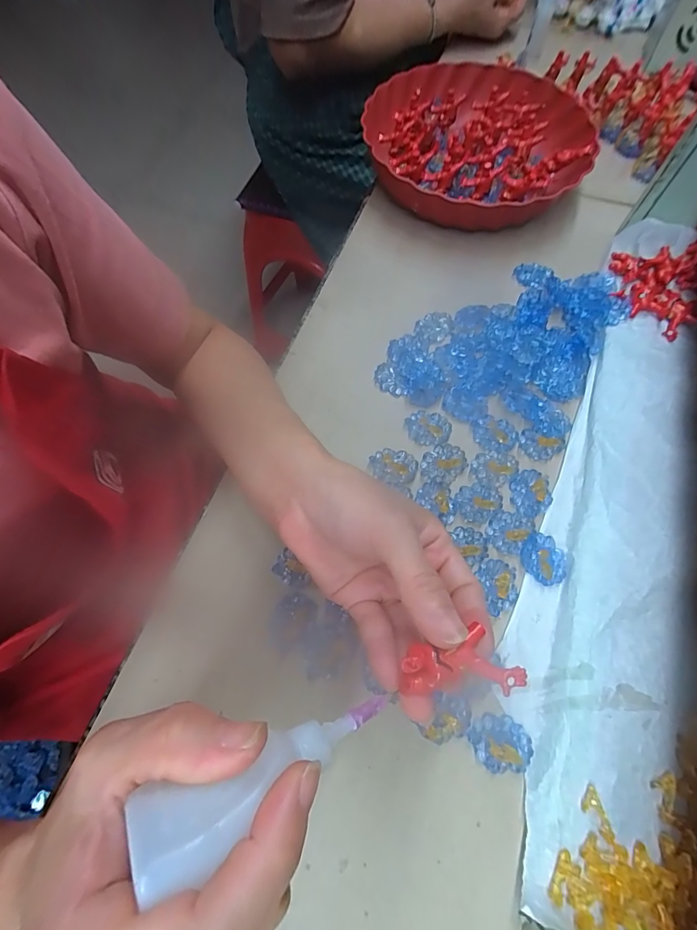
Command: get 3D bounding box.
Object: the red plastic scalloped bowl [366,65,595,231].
[{"bbox_3d":[0.137,-0.353,0.453,0.238,0.072,0.229,0,67,0],"label":"red plastic scalloped bowl"}]

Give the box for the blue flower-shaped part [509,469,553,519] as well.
[{"bbox_3d":[0.144,0.022,0.317,0.036,0.006,0.032,-42,73,-15],"label":"blue flower-shaped part"}]

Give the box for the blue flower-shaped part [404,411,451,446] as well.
[{"bbox_3d":[0.067,-0.032,0.338,0.036,0.005,0.031,0,67,0],"label":"blue flower-shaped part"}]

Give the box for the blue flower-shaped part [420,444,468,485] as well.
[{"bbox_3d":[0.077,-0.001,0.325,0.031,0.006,0.038,42,73,16],"label":"blue flower-shaped part"}]

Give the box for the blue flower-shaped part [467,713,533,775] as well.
[{"bbox_3d":[0.095,0.175,0.251,0.038,0.012,0.030,5,67,2],"label":"blue flower-shaped part"}]

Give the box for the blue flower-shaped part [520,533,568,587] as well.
[{"bbox_3d":[0.144,0.069,0.295,0.035,0.009,0.031,41,73,16],"label":"blue flower-shaped part"}]

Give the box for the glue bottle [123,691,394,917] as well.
[{"bbox_3d":[-0.024,0.100,0.135,0.088,0.017,0.021,-9,61,-39],"label":"glue bottle"}]

